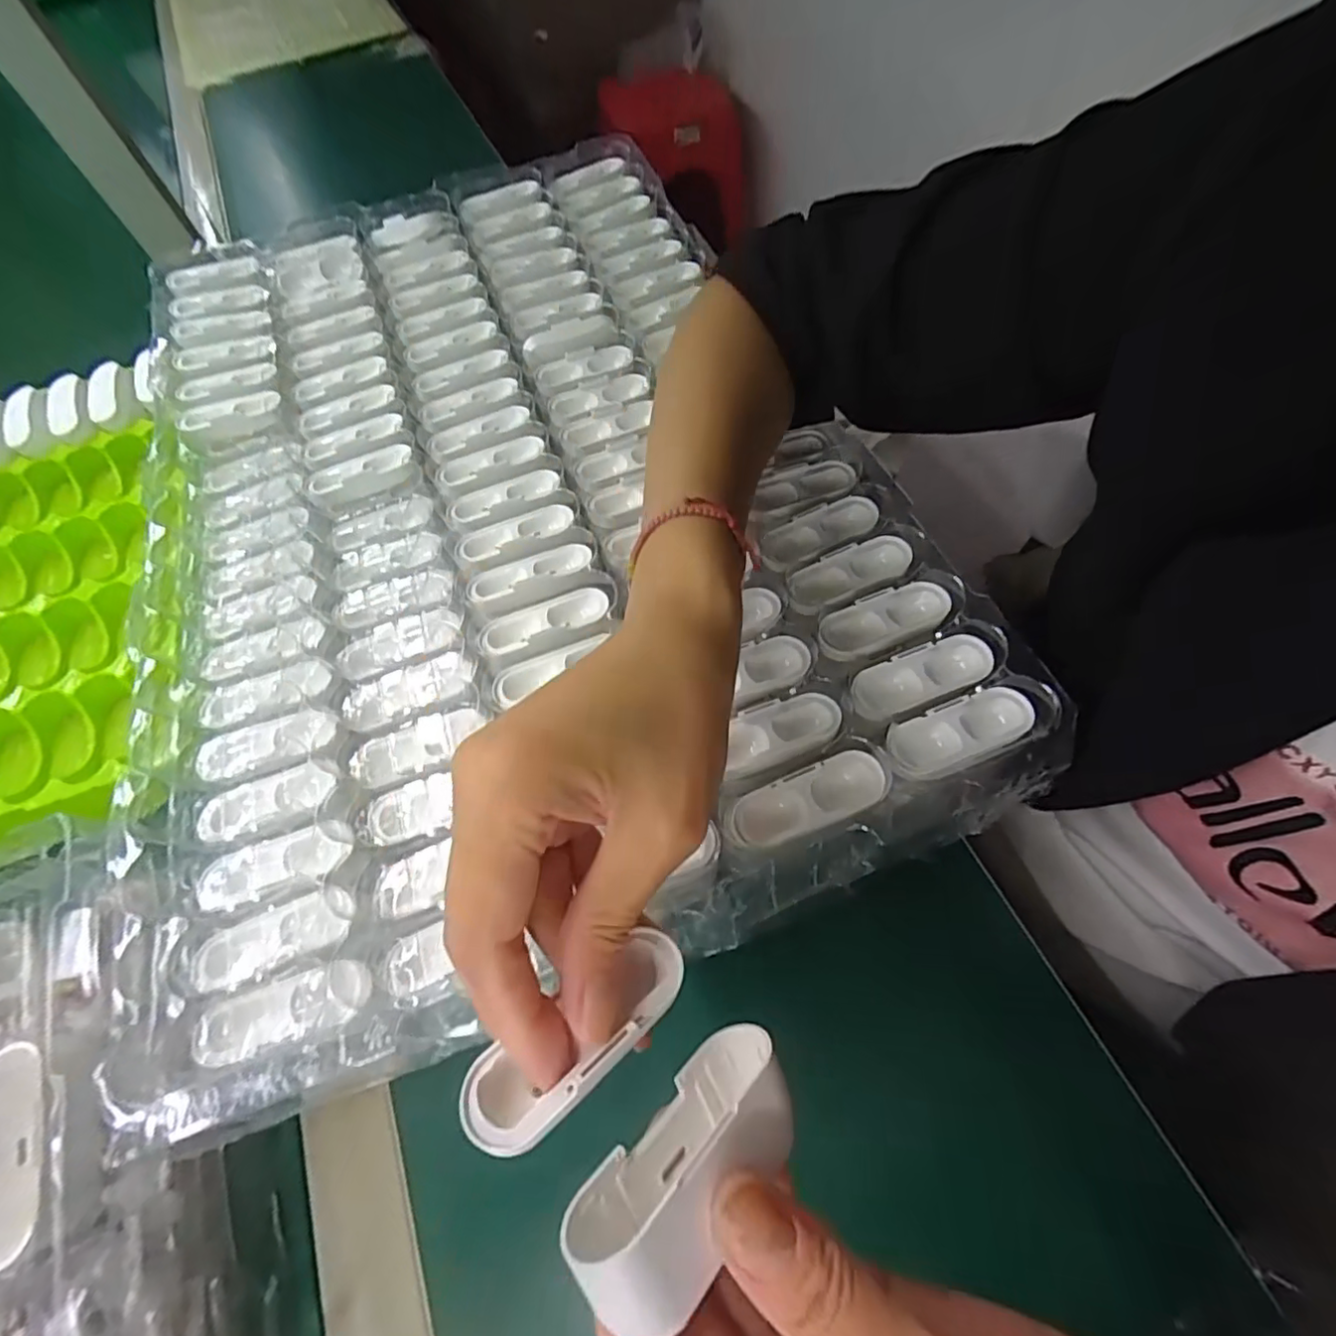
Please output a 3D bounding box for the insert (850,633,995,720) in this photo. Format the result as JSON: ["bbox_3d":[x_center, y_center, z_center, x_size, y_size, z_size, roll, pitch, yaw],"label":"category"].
[{"bbox_3d":[0.115,0.003,0.272,0.067,0.010,0.023,-20,63,-6],"label":"insert"}]

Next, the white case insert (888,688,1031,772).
[{"bbox_3d":[0.126,0.026,0.257,0.065,0.008,0.024,-20,63,-5],"label":"white case insert"}]

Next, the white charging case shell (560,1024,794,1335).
[{"bbox_3d":[0.007,0.120,0.145,0.030,0.027,0.067,40,39,21],"label":"white charging case shell"}]

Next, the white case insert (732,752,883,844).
[{"bbox_3d":[0.058,0.054,0.247,0.064,0.009,0.023,-20,63,-5],"label":"white case insert"}]

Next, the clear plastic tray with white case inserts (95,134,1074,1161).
[{"bbox_3d":[-0.106,-0.124,0.361,0.408,0.034,0.581,-18,62,-6],"label":"clear plastic tray with white case inserts"}]

